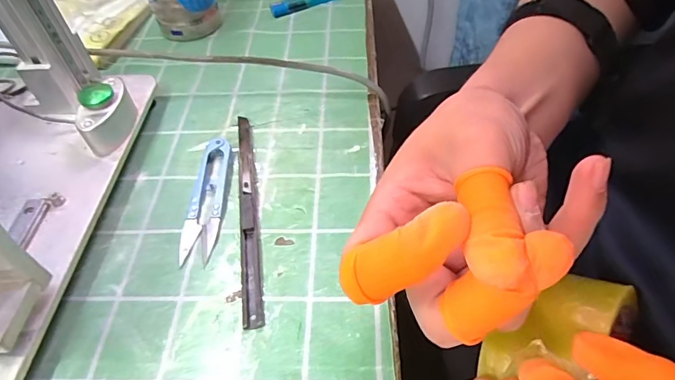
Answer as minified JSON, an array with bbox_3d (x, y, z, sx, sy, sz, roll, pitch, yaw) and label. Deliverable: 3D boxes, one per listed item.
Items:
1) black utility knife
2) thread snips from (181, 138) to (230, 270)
[{"bbox_3d":[-0.061,0.009,0.302,0.012,0.007,0.173,-9,50,-4],"label":"black utility knife"},{"bbox_3d":[-0.090,0.004,0.306,0.023,0.010,0.100,-3,50,2],"label":"thread snips"}]

